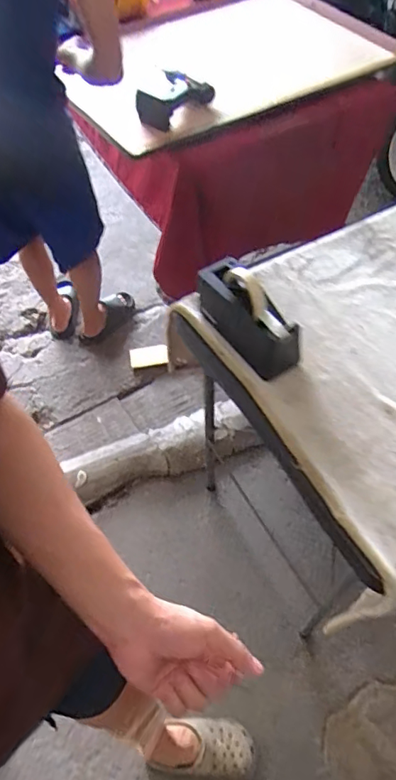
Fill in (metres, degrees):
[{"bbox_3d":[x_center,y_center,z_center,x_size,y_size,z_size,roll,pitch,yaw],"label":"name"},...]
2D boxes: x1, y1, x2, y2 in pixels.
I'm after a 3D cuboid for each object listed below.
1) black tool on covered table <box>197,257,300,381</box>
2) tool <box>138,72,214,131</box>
[{"bbox_3d":[0.080,-0.121,0.835,0.083,0.106,0.208,-32,61,-20],"label":"black tool on covered table"},{"bbox_3d":[-0.062,-0.756,1.305,0.119,0.053,0.236,26,59,17],"label":"tool"}]

